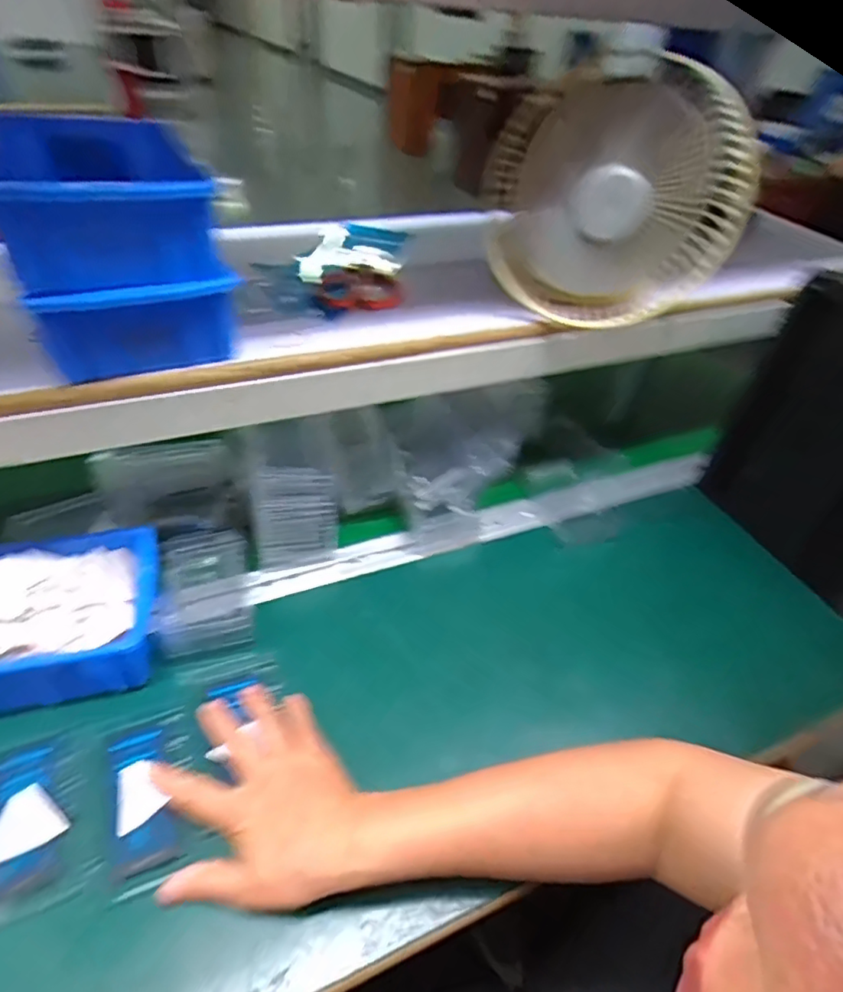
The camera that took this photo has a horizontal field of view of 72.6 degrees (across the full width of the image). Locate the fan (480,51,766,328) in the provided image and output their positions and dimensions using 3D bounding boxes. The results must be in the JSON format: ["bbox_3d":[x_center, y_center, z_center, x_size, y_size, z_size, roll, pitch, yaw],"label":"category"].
[{"bbox_3d":[0.158,-0.246,0.487,0.199,0.178,0.100,4,41,-1],"label":"fan"}]

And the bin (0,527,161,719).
[{"bbox_3d":[-0.327,0.103,0.472,0.205,0.063,0.138,-8,43,-15],"label":"bin"}]

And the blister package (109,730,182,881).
[{"bbox_3d":[-0.198,0.213,0.409,0.039,0.009,0.091,-13,44,-20],"label":"blister package"}]

